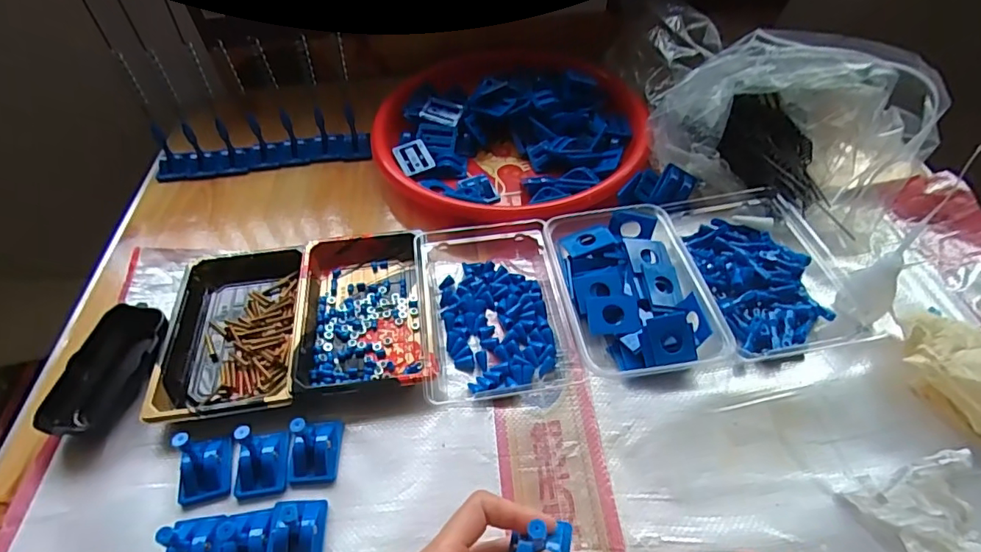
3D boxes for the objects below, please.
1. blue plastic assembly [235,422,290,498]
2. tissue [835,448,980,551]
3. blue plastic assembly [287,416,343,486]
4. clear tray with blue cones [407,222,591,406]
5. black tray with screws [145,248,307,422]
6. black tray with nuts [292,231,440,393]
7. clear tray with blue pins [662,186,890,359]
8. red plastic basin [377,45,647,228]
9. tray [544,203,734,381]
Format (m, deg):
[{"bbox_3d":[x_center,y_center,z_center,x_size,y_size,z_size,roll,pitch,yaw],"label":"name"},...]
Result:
[{"bbox_3d":[-0.159,0.122,0.355,0.035,0.038,0.038,-6,49,-2],"label":"blue plastic assembly"},{"bbox_3d":[0.266,0.161,0.299,0.055,0.044,0.102,-11,49,-6],"label":"tissue"},{"bbox_3d":[-0.125,0.115,0.363,0.032,0.041,0.043,-2,49,1],"label":"blue plastic assembly"},{"bbox_3d":[-0.001,0.017,0.446,0.121,0.032,0.175,-10,49,-6],"label":"clear tray with blue cones"},{"bbox_3d":[-0.213,0.044,0.445,0.107,0.024,0.160,-8,49,-4],"label":"black tray with screws"},{"bbox_3d":[-0.106,0.028,0.445,0.102,0.026,0.160,-9,49,-5],"label":"black tray with nuts"},{"bbox_3d":[0.235,-0.015,0.460,0.111,0.033,0.180,-8,49,-4],"label":"clear tray with blue pins"},{"bbox_3d":[0.019,-0.163,0.588,0.287,0.061,0.287,-1,49,2],"label":"red plastic basin"},{"bbox_3d":[0.115,0.010,0.442,0.108,0.035,0.155,-9,49,-5],"label":"tray"}]

